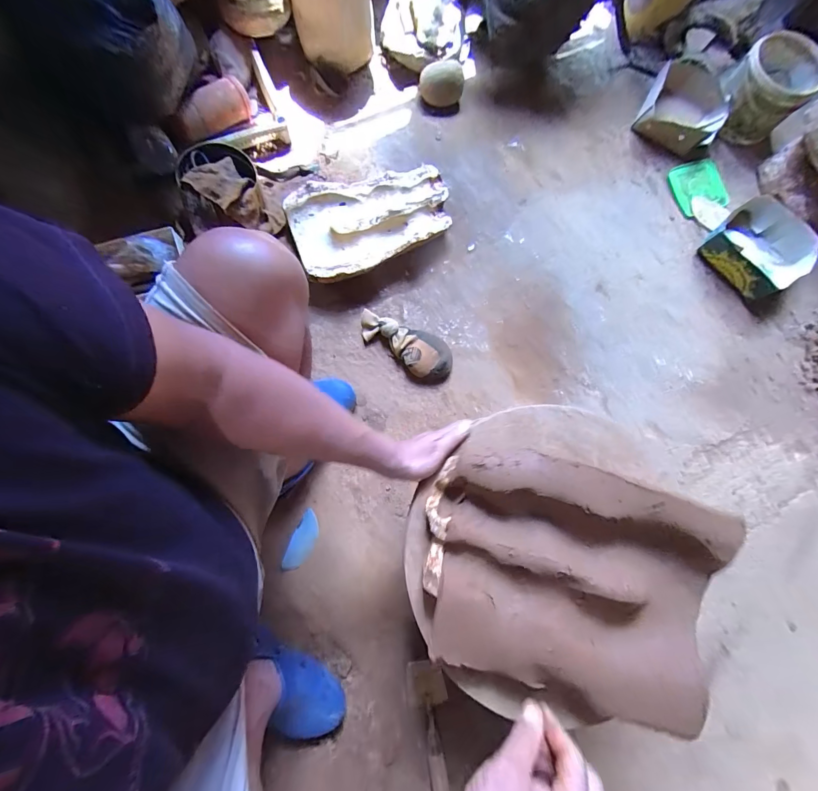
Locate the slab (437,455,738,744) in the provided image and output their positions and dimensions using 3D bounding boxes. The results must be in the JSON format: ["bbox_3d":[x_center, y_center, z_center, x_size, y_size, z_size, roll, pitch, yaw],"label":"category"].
[{"bbox_3d":[0.195,0.223,0.436,0.323,0.053,0.260,18,79,2],"label":"slab"}]

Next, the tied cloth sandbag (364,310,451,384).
[{"bbox_3d":[-0.005,-0.117,0.797,0.231,0.057,0.102,37,80,6],"label":"tied cloth sandbag"}]

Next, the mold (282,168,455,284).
[{"bbox_3d":[-0.082,-0.390,0.825,0.355,0.062,0.237,-19,80,-5],"label":"mold"}]

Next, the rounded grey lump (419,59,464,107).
[{"bbox_3d":[0.080,-0.762,0.900,0.107,0.065,0.076,6,78,-2],"label":"rounded grey lump"}]

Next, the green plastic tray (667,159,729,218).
[{"bbox_3d":[0.726,-0.527,0.923,0.126,0.024,0.129,-17,80,-5],"label":"green plastic tray"}]

